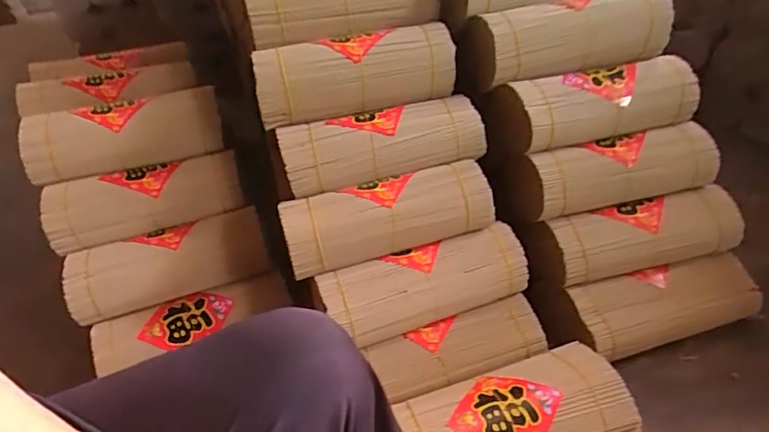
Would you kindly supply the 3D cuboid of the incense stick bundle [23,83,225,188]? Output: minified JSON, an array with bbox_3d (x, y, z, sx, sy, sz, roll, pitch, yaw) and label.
[{"bbox_3d":[-0.442,-0.139,0.849,0.306,0.088,0.105,-13,35,-10],"label":"incense stick bundle"}]

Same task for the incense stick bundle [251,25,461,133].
[{"bbox_3d":[-0.049,-0.233,0.816,0.331,0.102,0.106,-15,36,-12],"label":"incense stick bundle"}]

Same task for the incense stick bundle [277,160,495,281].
[{"bbox_3d":[0.003,-0.003,0.761,0.318,0.083,0.099,-15,36,-13],"label":"incense stick bundle"}]

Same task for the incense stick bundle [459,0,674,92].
[{"bbox_3d":[0.318,-0.310,0.859,0.385,0.109,0.093,-16,36,-14],"label":"incense stick bundle"}]

